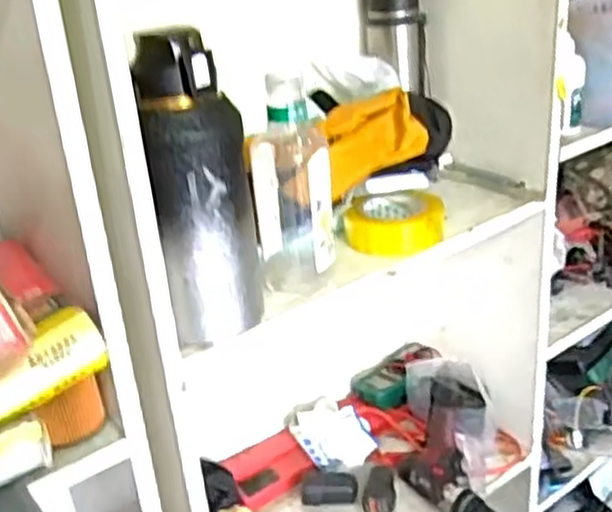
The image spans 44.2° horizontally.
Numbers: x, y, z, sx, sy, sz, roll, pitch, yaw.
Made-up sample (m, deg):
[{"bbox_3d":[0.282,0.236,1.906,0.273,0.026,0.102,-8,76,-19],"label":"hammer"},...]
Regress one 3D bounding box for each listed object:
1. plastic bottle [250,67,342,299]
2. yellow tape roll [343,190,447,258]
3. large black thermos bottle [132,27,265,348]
[{"bbox_3d":[-0.016,-0.078,0.840,0.085,0.229,0.081,-7,25,-3],"label":"plastic bottle"},{"bbox_3d":[0.116,-0.049,0.982,0.120,0.049,0.120,-5,25,2],"label":"yellow tape roll"},{"bbox_3d":[-0.098,-0.058,0.726,0.089,0.300,0.079,-7,25,-3],"label":"large black thermos bottle"}]

